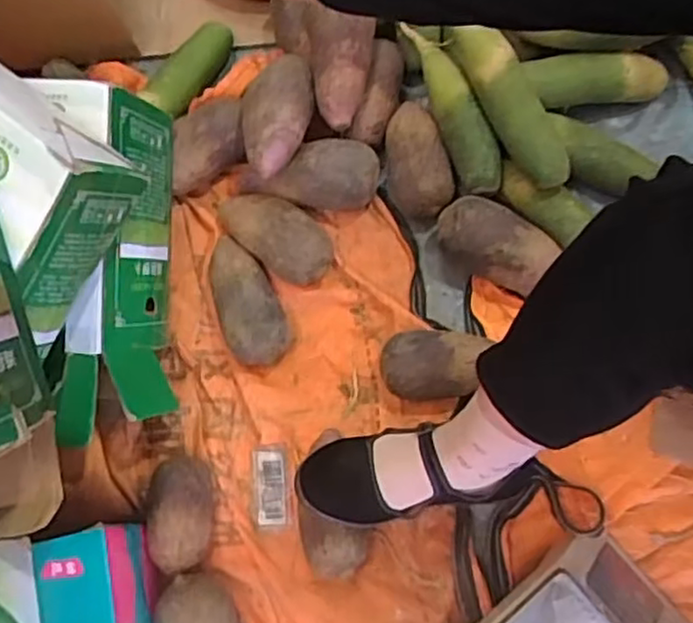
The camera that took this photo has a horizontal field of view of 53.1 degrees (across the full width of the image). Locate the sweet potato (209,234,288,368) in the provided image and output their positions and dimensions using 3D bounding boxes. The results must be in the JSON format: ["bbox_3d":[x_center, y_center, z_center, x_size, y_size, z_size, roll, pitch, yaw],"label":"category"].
[{"bbox_3d":[-0.114,-0.014,0.771,0.069,0.051,0.154,-25,75,-5],"label":"sweet potato"}]

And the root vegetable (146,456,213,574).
[{"bbox_3d":[-0.168,0.204,0.707,0.066,0.051,0.115,-4,74,1],"label":"root vegetable"}]

